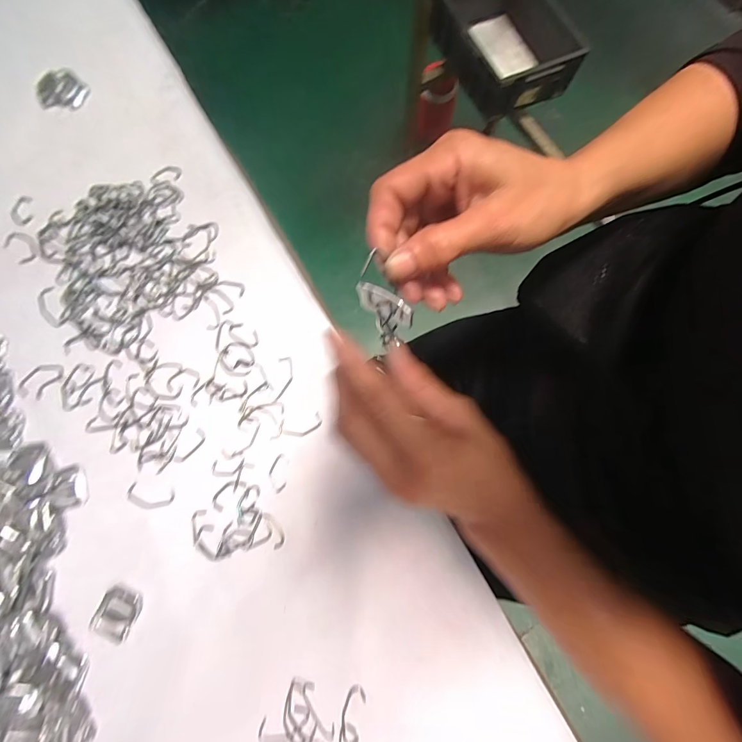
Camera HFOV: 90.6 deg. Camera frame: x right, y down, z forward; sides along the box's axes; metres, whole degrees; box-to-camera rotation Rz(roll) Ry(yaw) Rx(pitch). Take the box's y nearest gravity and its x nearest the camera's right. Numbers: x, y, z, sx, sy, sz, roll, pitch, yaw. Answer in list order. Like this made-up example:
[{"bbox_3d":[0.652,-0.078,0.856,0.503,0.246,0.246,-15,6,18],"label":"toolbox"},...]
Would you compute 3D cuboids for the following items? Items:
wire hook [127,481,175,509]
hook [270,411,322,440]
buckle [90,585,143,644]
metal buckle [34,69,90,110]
[{"bbox_3d":[-0.187,0.106,0.309,0.040,0.004,0.018,11,75,2],"label":"wire hook"},{"bbox_3d":[-0.066,0.049,0.325,0.046,0.004,0.018,-10,76,-4],"label":"hook"},{"bbox_3d":[-0.199,0.189,0.286,0.030,0.005,0.036,22,76,5],"label":"buckle"},{"bbox_3d":[-0.350,-0.316,0.414,0.050,0.017,0.051,42,79,9],"label":"metal buckle"}]

